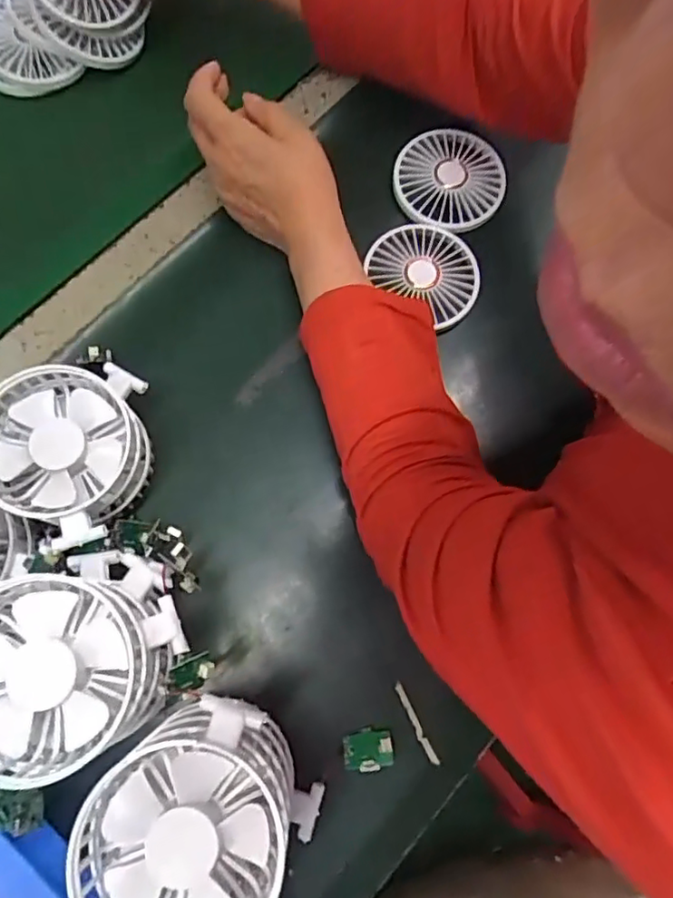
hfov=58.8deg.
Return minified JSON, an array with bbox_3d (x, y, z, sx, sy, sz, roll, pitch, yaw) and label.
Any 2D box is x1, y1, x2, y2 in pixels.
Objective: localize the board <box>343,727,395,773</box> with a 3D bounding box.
[{"bbox_3d":[0.020,0.190,0.378,0.031,0.012,0.022,-5,75,-2],"label":"board"}]

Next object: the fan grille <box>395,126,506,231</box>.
[{"bbox_3d":[0.090,-0.213,0.470,0.084,0.011,0.084,0,75,-1],"label":"fan grille"}]

